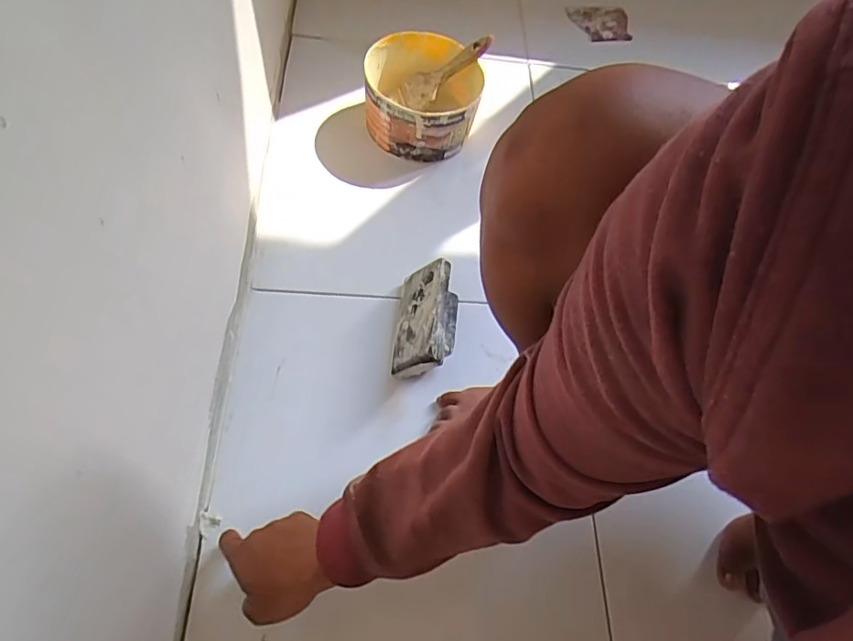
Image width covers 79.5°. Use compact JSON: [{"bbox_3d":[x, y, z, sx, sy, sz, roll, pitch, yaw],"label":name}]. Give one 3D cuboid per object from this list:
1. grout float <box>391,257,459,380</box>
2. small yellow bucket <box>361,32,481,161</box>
[{"bbox_3d":[0.005,0.002,0.625,0.079,0.050,0.138,-21,53,43],"label":"grout float"},{"bbox_3d":[-0.003,-0.326,0.759,0.170,0.114,0.155,-2,62,2],"label":"small yellow bucket"}]

